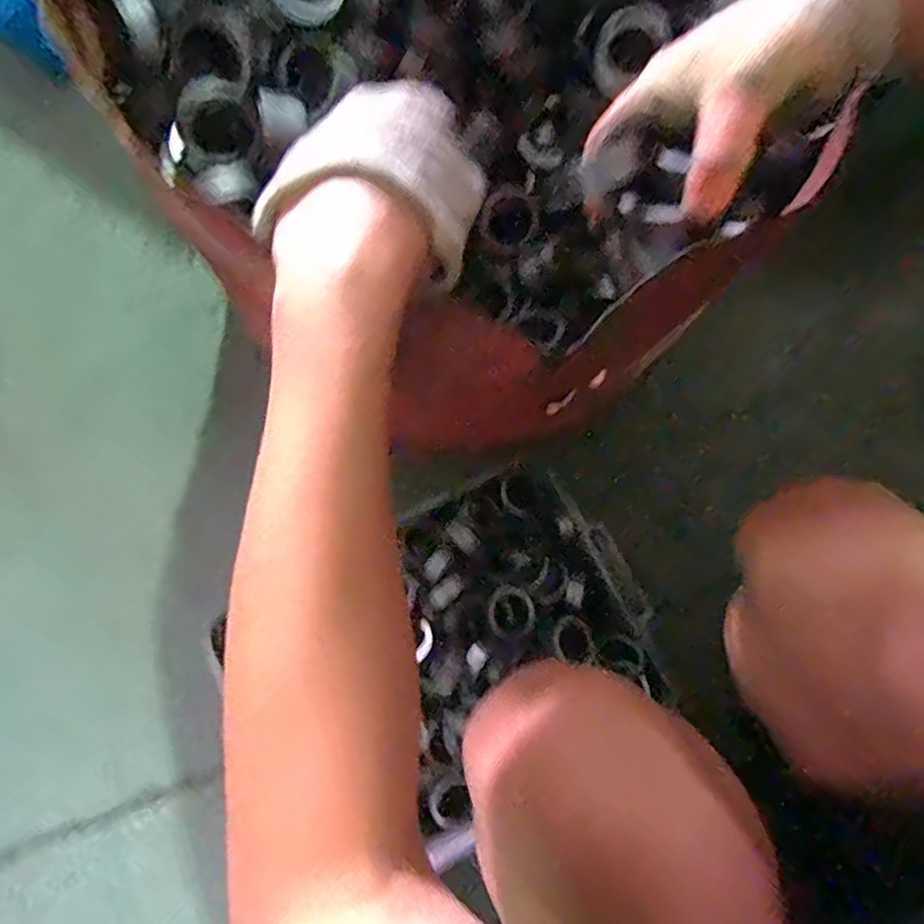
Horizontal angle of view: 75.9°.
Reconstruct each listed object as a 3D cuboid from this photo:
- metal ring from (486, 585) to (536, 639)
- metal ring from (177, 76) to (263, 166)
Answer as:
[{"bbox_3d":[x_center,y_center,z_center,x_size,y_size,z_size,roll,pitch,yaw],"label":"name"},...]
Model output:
[{"bbox_3d":[0.051,0.155,0.614,0.051,0.009,0.052,0,75,-1],"label":"metal ring"},{"bbox_3d":[-0.162,-0.224,0.395,0.050,0.011,0.049,-25,121,-12],"label":"metal ring"}]

